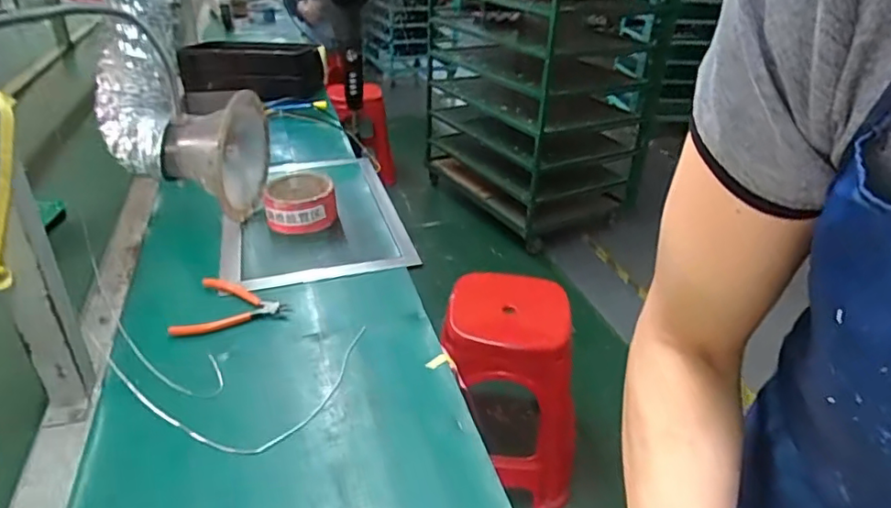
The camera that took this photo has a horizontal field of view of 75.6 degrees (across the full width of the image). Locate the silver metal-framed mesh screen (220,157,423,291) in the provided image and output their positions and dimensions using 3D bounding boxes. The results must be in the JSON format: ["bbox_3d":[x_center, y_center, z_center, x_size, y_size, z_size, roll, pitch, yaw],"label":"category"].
[{"bbox_3d":[-0.246,-0.089,1.037,0.292,0.026,0.466,-9,32,-16],"label":"silver metal-framed mesh screen"}]

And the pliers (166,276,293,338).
[{"bbox_3d":[-0.283,0.072,0.773,0.133,0.015,0.113,3,31,3],"label":"pliers"}]

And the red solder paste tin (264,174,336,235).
[{"bbox_3d":[-0.261,-0.095,1.014,0.112,0.061,0.135,-10,33,-18],"label":"red solder paste tin"}]

